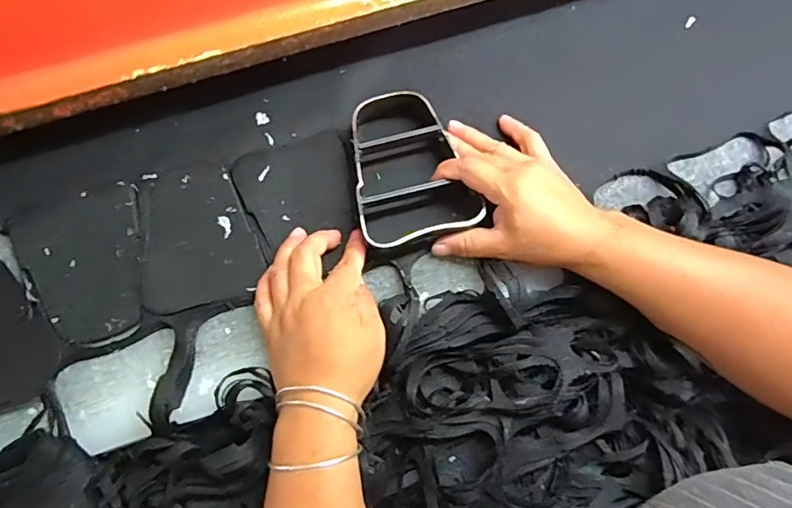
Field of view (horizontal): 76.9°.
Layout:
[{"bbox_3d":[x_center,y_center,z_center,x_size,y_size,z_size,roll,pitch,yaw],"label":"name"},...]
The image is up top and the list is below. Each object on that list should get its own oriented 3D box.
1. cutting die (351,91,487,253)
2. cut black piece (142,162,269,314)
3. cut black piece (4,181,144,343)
[{"bbox_3d":[0.009,-0.071,0.416,0.097,0.035,0.125,-16,78,-5],"label":"cutting die"},{"bbox_3d":[-0.166,-0.018,0.420,0.093,0.007,0.120,-13,73,-4],"label":"cut black piece"},{"bbox_3d":[-0.253,0.010,0.408,0.097,0.009,0.118,-20,74,-6],"label":"cut black piece"}]

